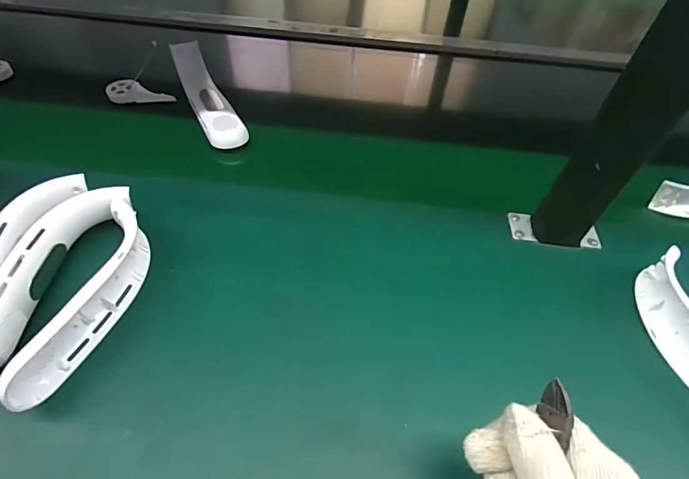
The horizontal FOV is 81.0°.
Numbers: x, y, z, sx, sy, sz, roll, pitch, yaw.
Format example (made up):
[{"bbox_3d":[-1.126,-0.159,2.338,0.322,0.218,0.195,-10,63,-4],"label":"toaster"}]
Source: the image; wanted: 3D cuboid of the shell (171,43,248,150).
[{"bbox_3d":[-0.190,-0.202,0.565,0.049,0.063,0.181,-22,58,-19],"label":"shell"}]

